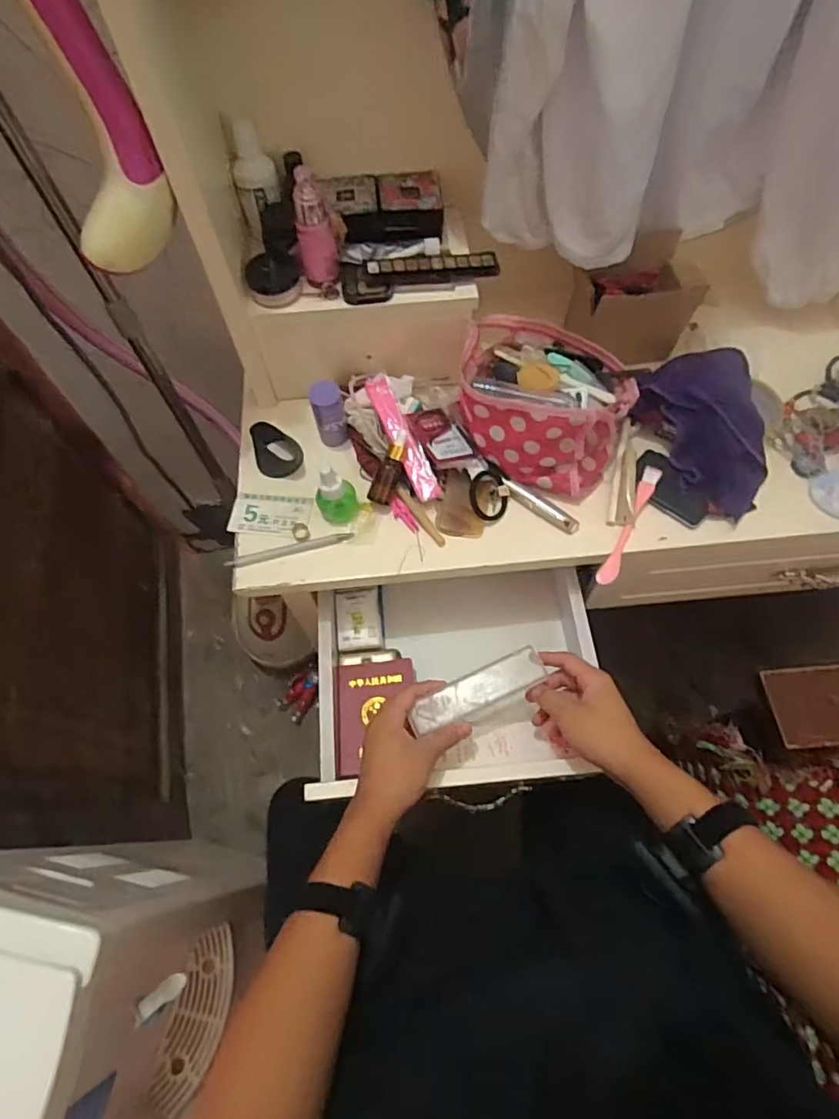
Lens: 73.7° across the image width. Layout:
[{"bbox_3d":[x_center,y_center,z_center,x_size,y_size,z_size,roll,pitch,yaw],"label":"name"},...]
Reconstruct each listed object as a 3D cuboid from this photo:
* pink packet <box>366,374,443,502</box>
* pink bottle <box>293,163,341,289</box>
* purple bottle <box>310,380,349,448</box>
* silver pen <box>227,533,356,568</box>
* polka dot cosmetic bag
[{"bbox_3d":[-0.019,-0.138,0.626,0.027,0.020,0.156,-23,79,-10],"label":"pink packet"},{"bbox_3d":[-0.103,-0.323,0.553,0.035,0.102,0.030,-9,64,-3],"label":"pink bottle"},{"bbox_3d":[-0.103,-0.166,0.641,0.033,0.078,0.031,-13,64,-5],"label":"purple bottle"},{"bbox_3d":[-0.140,-0.012,0.609,0.135,0.011,0.015,-16,64,-6],"label":"silver pen"},{"bbox_3d":[0.135,-0.177,0.611,0.173,0.083,0.166,15,65,9],"label":"polka dot cosmetic bag"}]

